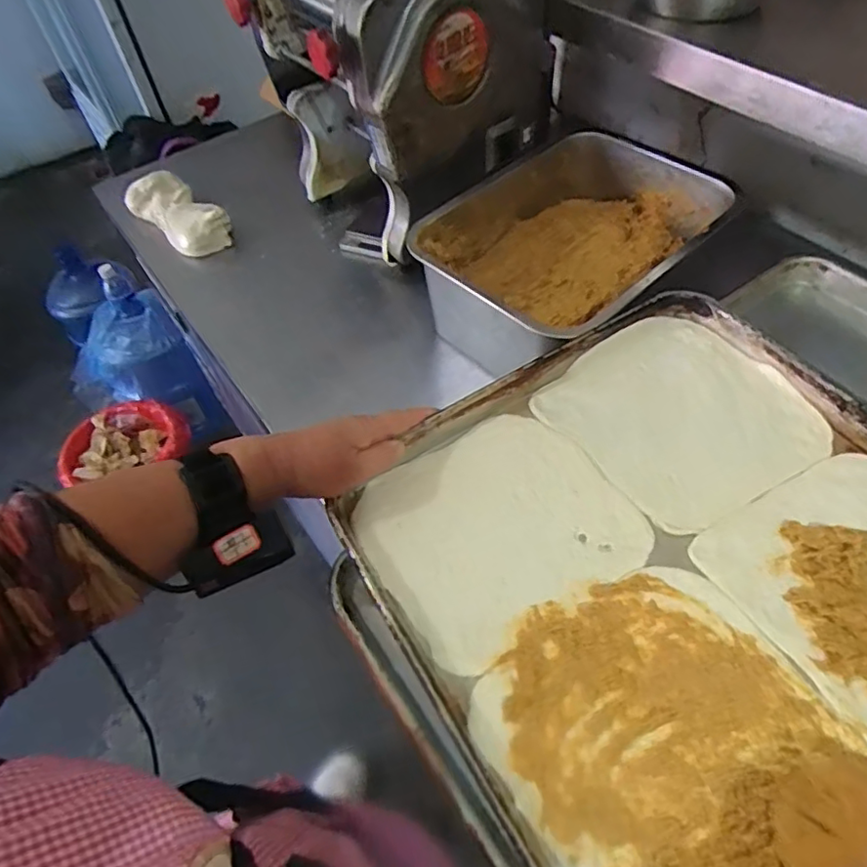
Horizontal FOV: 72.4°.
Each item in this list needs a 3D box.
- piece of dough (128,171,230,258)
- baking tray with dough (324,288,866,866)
[{"bbox_3d":[-0.402,-0.347,0.944,0.195,0.066,0.084,35,64,26],"label":"piece of dough"},{"bbox_3d":[0.233,0.155,0.371,0.399,0.028,0.594,-28,57,-15],"label":"baking tray with dough"}]

